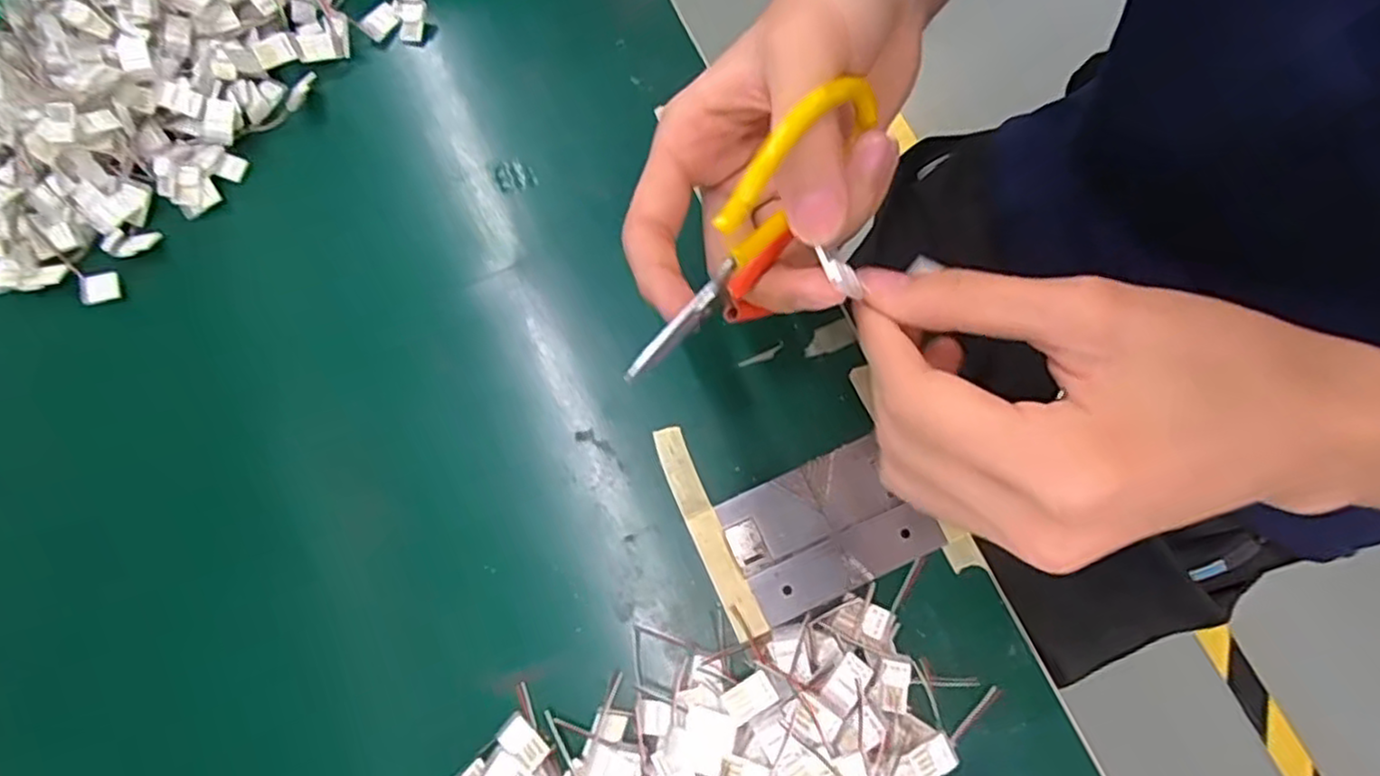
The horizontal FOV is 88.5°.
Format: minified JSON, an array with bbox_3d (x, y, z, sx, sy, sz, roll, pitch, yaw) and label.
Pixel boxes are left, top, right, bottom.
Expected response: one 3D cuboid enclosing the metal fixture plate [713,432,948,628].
[{"bbox_3d":[0.052,0.054,0.273,0.071,0.013,0.049,-24,74,-4],"label":"metal fixture plate"}]

